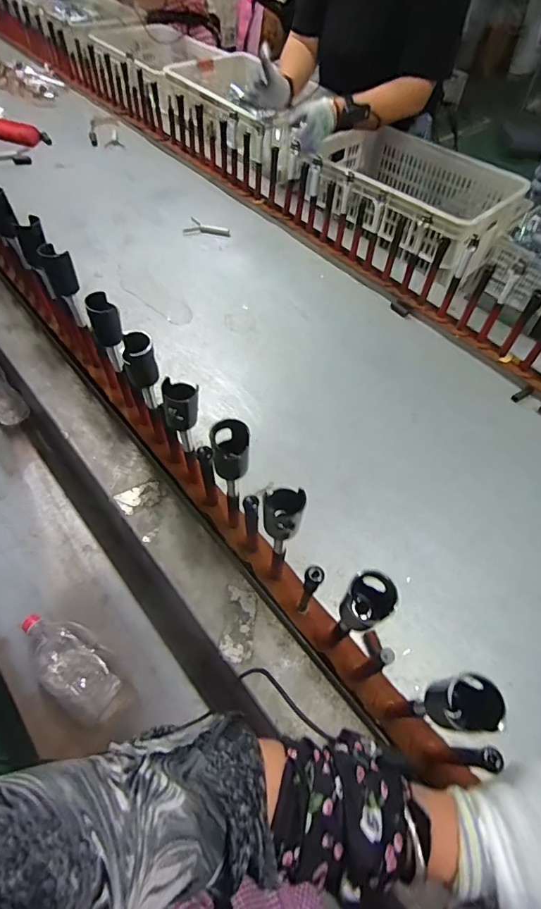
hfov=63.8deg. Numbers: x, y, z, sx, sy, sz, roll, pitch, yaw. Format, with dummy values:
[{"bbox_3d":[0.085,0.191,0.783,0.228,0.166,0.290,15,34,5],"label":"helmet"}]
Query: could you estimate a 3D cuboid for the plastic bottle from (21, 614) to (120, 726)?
[{"bbox_3d":[-0.330,0.343,0.712,0.205,0.050,0.100,28,60,22],"label":"plastic bottle"}]

